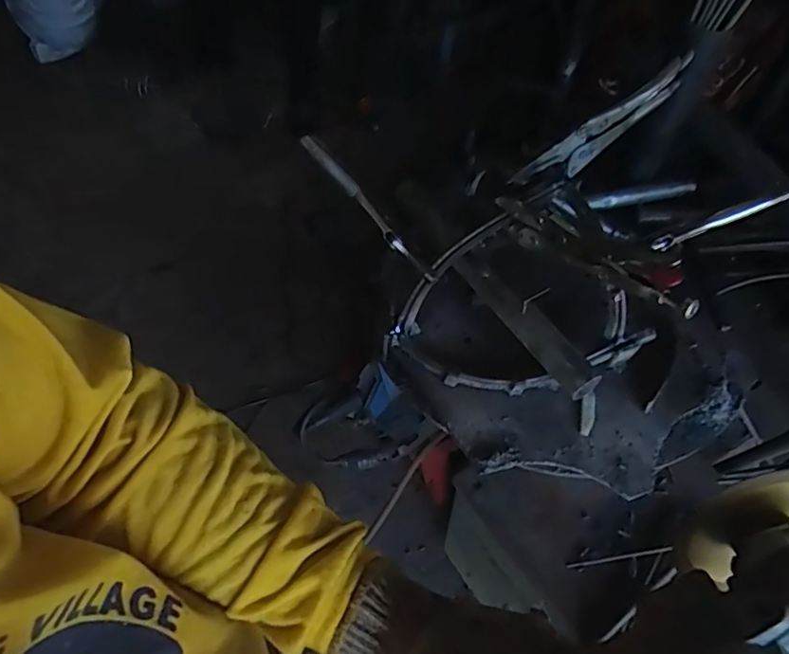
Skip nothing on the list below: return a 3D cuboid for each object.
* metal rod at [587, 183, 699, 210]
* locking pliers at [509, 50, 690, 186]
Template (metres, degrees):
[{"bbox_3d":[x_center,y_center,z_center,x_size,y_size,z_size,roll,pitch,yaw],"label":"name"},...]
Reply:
[{"bbox_3d":[0.297,-0.158,0.680,0.144,0.018,0.017,-13,60,-9],"label":"metal rod"},{"bbox_3d":[0.194,-0.180,0.533,0.194,0.043,0.014,-33,64,-3],"label":"locking pliers"}]

